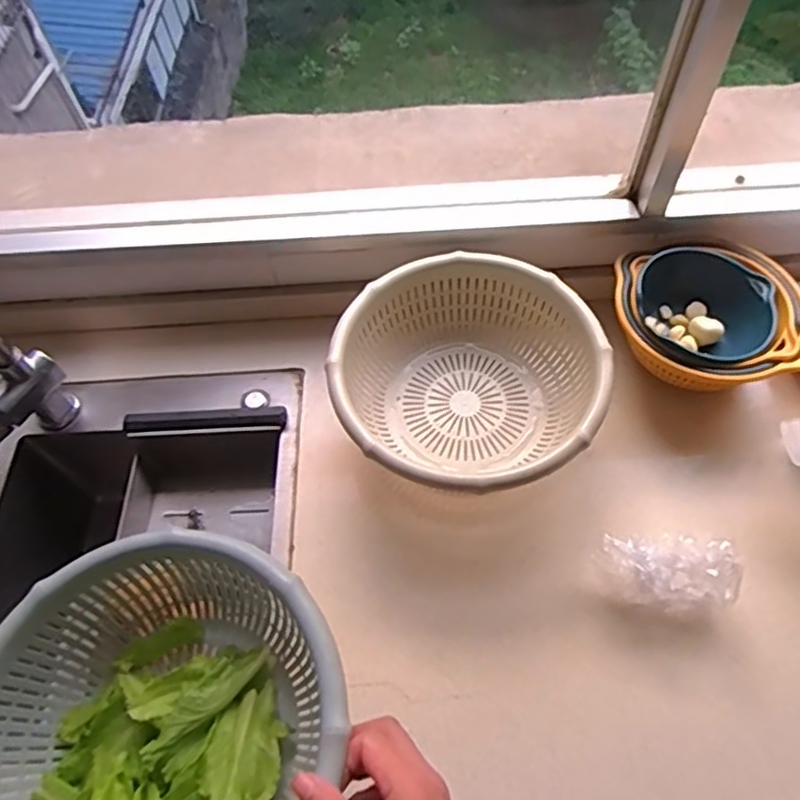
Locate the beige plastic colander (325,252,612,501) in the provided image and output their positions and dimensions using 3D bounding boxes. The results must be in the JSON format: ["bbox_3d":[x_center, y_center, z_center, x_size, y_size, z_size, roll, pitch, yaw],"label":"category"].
[{"bbox_3d":[0.069,-0.015,0.679,0.268,0.112,0.273,-1,58,1],"label":"beige plastic colander"}]

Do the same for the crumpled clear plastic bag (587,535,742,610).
[{"bbox_3d":[0.243,0.159,0.589,0.117,0.069,0.066,2,58,2],"label":"crumpled clear plastic bag"}]

